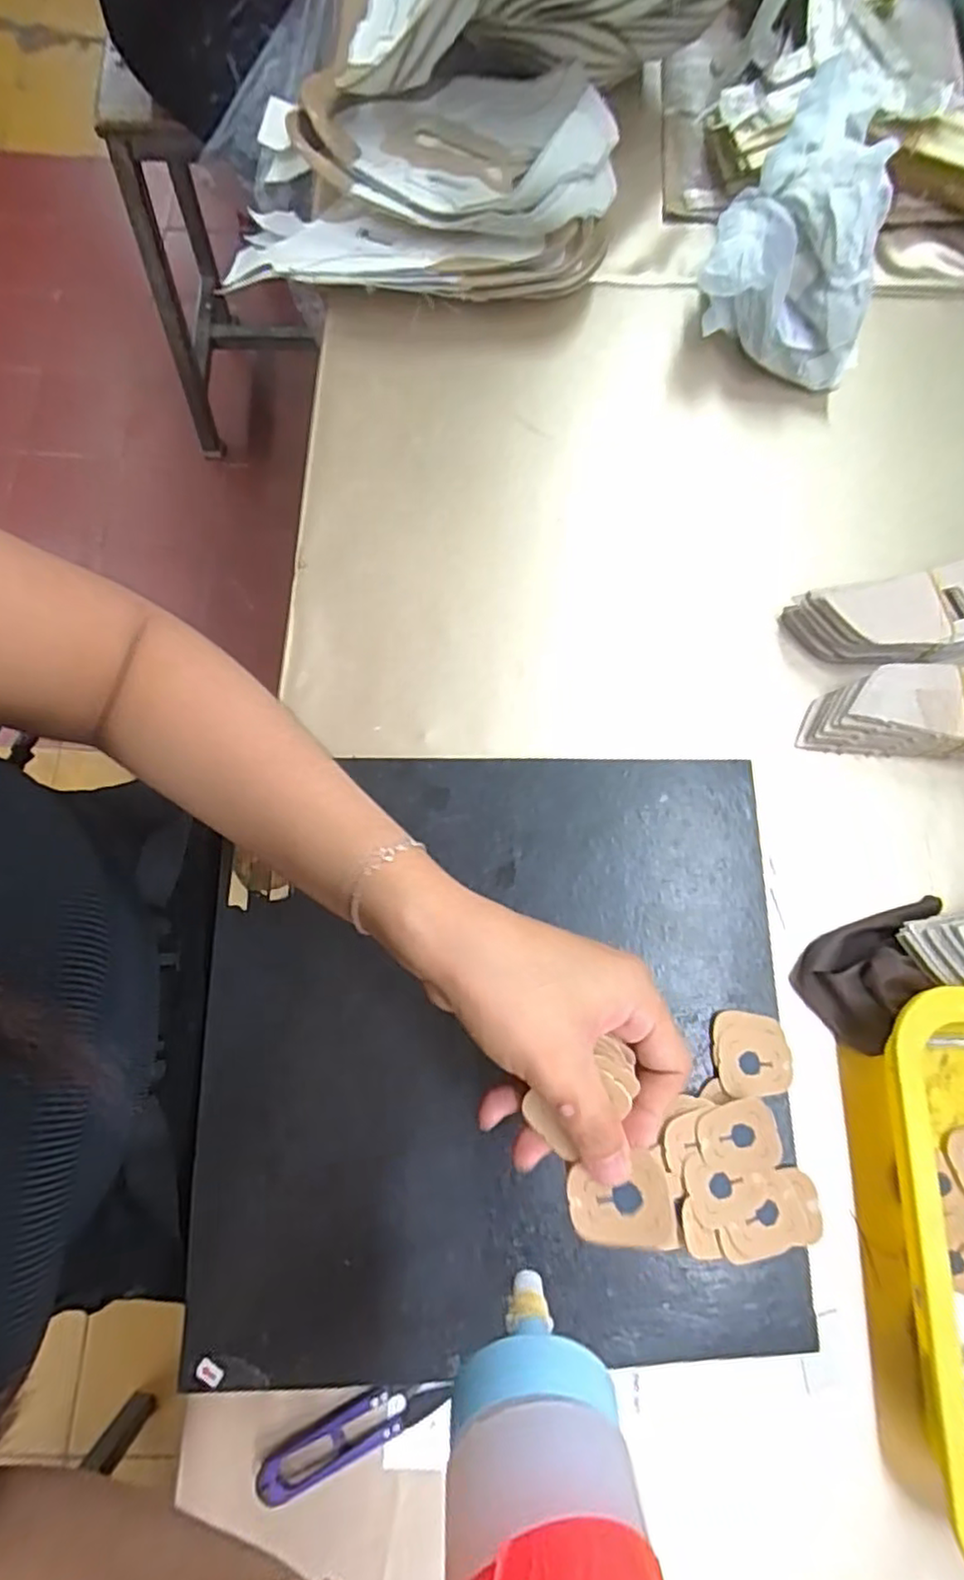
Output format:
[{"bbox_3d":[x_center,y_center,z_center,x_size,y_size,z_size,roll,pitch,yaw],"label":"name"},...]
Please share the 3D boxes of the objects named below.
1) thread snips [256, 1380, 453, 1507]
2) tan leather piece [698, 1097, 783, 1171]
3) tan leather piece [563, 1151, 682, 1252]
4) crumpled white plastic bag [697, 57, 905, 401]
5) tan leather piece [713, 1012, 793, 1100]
[{"bbox_3d":[-0.061,0.311,0.322,0.095,0.010,0.021,-21,77,-6],"label":"thread snips"},{"bbox_3d":[0.128,0.174,0.332,0.038,0.004,0.035,-13,86,5],"label":"tan leather piece"},{"bbox_3d":[0.053,0.158,0.252,0.039,0.004,0.031,-15,77,10],"label":"tan leather piece"},{"bbox_3d":[0.228,-0.399,0.468,0.115,0.100,0.178,17,76,4],"label":"crumpled white plastic bag"},{"bbox_3d":[0.142,0.139,0.351,0.038,0.005,0.041,-4,75,-2],"label":"tan leather piece"}]

